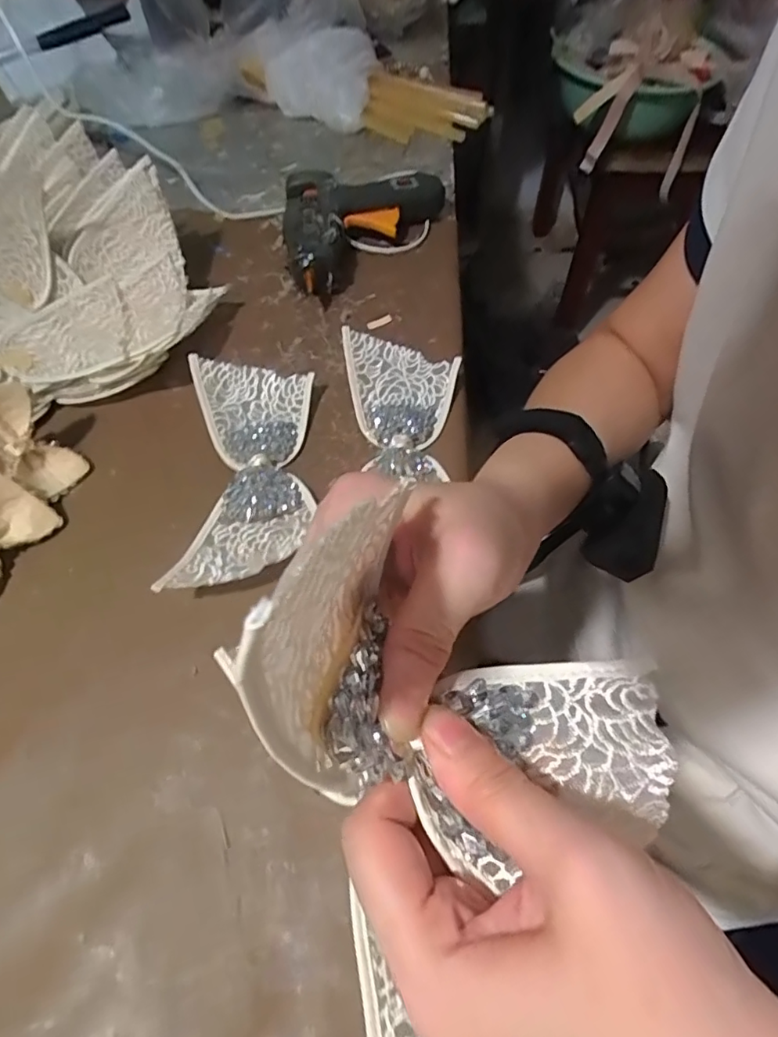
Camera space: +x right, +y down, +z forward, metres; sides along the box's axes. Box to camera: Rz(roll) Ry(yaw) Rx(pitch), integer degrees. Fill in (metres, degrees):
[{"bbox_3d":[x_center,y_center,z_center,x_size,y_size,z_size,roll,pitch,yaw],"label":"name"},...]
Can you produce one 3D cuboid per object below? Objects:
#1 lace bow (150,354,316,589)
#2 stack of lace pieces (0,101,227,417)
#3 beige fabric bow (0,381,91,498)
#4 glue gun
[{"bbox_3d":[-0.105,-0.039,0.402,0.091,0.029,0.205,-2,58,-1],"label":"lace bow"},{"bbox_3d":[-0.308,-0.210,0.459,0.266,0.111,0.269,-33,63,-18],"label":"stack of lace pieces"},{"bbox_3d":[-0.261,-0.056,0.395,0.013,0.083,0.047,7,51,47],"label":"beige fabric bow"},{"bbox_3d":[-0.020,-0.282,0.538,0.158,0.046,0.164,-4,58,-1],"label":"glue gun"}]

